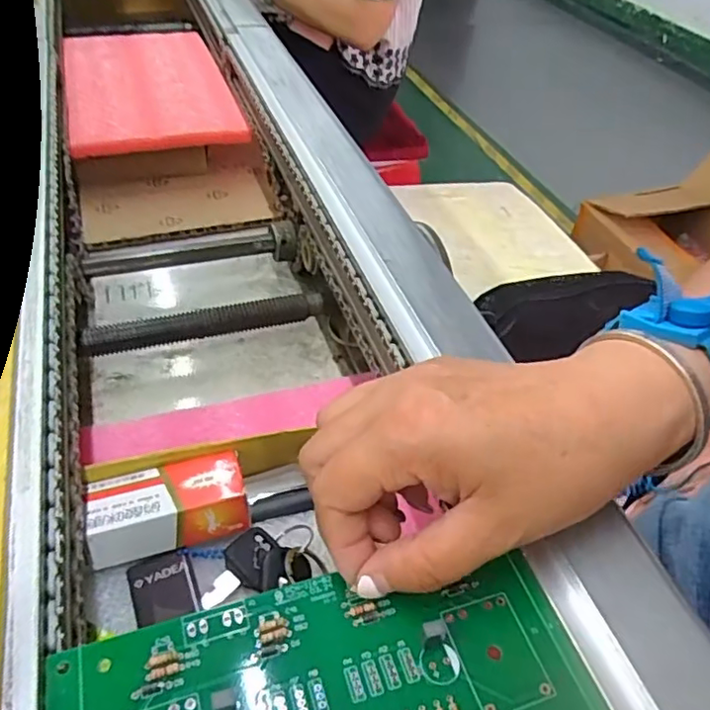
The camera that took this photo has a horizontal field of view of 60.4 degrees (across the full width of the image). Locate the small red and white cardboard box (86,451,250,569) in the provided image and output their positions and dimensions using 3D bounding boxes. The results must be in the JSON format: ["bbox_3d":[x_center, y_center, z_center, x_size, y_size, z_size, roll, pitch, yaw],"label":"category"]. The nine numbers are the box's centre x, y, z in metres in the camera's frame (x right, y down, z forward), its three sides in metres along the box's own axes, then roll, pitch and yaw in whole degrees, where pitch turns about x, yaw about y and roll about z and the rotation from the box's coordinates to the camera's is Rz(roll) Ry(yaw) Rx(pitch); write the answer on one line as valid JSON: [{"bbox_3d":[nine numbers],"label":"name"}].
[{"bbox_3d":[-0.094,0.076,0.310,0.074,0.023,0.041,-12,30,-17],"label":"small red and white cardboard box"}]

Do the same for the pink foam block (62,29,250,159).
[{"bbox_3d":[-0.225,-0.296,0.652,0.156,0.019,0.290,-13,47,-17],"label":"pink foam block"}]

